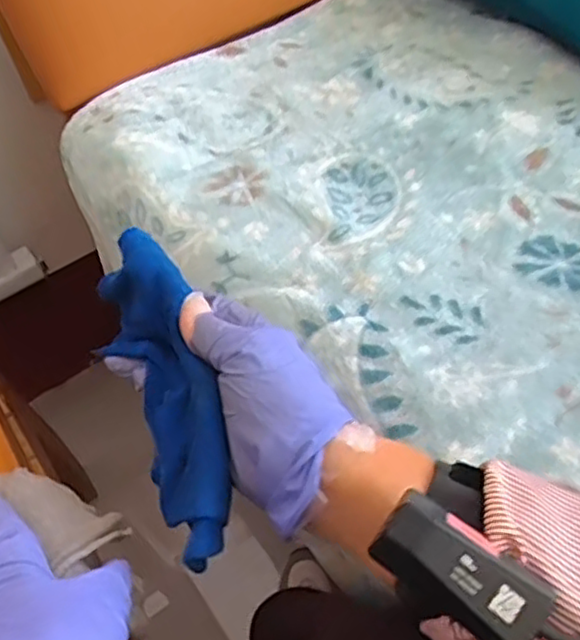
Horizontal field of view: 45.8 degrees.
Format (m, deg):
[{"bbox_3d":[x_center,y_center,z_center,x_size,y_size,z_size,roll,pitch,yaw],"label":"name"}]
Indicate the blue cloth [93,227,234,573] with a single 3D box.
[{"bbox_3d":[-0.066,0.040,0.377,0.048,0.051,0.181,-17,63,-9],"label":"blue cloth"}]

